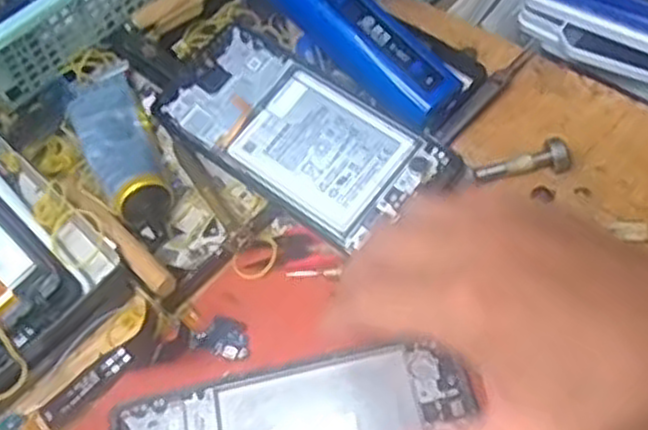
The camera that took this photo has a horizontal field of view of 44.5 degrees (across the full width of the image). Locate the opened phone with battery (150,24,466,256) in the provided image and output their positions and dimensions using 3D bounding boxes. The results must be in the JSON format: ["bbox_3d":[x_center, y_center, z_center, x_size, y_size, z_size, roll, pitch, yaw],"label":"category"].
[{"bbox_3d":[-0.015,-0.044,0.422,0.153,0.006,0.074,34,78,21],"label":"opened phone with battery"}]

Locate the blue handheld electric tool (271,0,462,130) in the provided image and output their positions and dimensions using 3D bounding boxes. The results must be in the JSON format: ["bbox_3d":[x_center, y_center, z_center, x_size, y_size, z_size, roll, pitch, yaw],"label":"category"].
[{"bbox_3d":[-0.001,-0.119,0.440,0.181,0.029,0.031,44,69,9],"label":"blue handheld electric tool"}]

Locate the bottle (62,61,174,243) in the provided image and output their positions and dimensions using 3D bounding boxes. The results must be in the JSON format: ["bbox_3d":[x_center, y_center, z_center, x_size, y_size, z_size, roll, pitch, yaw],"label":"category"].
[{"bbox_3d":[-0.117,-0.041,0.447,0.039,0.025,0.131,-23,56,-7],"label":"bottle"}]

